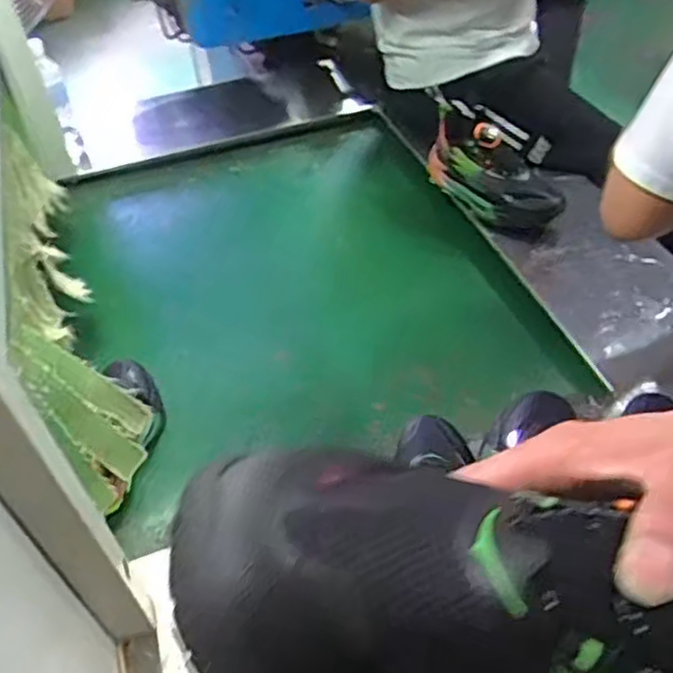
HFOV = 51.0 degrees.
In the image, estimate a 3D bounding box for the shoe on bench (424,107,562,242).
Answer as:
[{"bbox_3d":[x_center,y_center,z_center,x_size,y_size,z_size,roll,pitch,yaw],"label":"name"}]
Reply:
[{"bbox_3d":[0.250,-0.302,1.199,0.128,0.110,0.315,-22,49,-16],"label":"shoe on bench"}]

